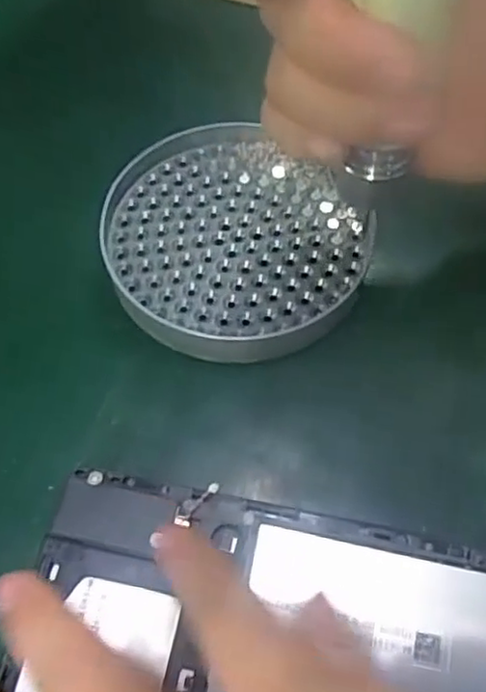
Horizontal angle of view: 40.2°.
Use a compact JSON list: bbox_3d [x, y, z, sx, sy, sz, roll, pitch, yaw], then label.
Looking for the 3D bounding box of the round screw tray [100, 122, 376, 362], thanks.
[{"bbox_3d":[-0.005,-0.046,0.289,0.112,0.021,0.111,0,62,0],"label":"round screw tray"}]

